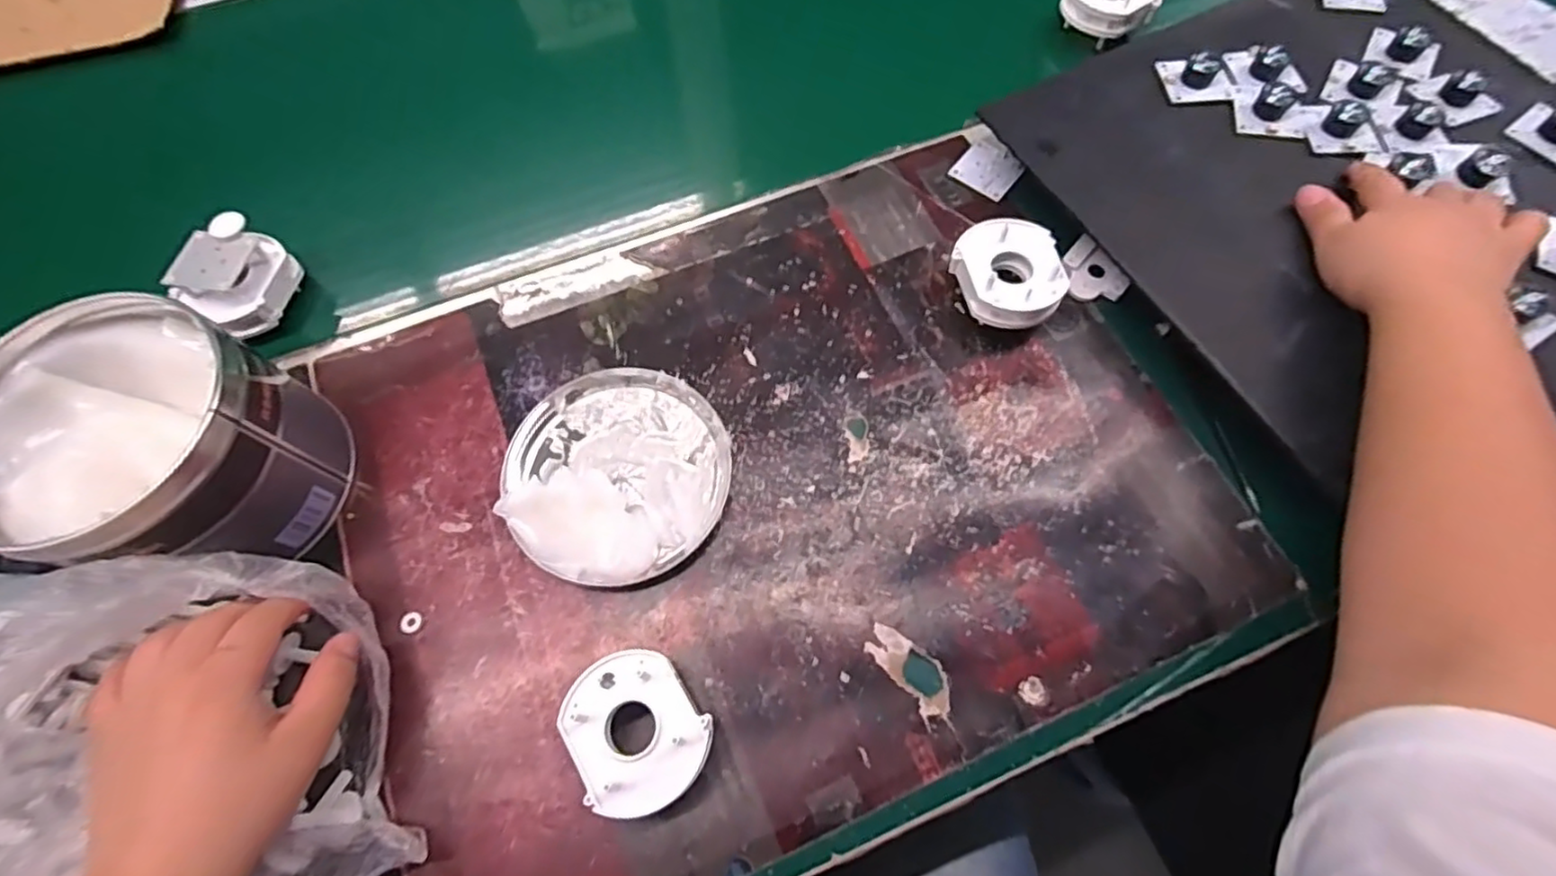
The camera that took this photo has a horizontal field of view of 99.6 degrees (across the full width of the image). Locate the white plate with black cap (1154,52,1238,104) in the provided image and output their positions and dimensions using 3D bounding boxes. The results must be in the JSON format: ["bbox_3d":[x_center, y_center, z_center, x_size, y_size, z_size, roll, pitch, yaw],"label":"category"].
[{"bbox_3d":[0.290,-0.252,0.450,0.042,0.018,0.039,-3,67,0],"label":"white plate with black cap"}]

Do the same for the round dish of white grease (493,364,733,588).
[{"bbox_3d":[-0.094,0.017,0.376,0.127,0.028,0.126,0,67,1],"label":"round dish of white grease"}]

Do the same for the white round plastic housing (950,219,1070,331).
[{"bbox_3d":[0.143,-0.098,0.416,0.062,0.038,0.070,-5,67,-1],"label":"white round plastic housing"}]

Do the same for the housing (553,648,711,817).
[{"bbox_3d":[-0.069,0.142,0.321,0.061,0.028,0.071,-39,72,-14],"label":"housing"}]

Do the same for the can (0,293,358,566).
[{"bbox_3d":[-0.319,0.007,0.347,0.130,0.101,0.130,22,69,10],"label":"can"}]

